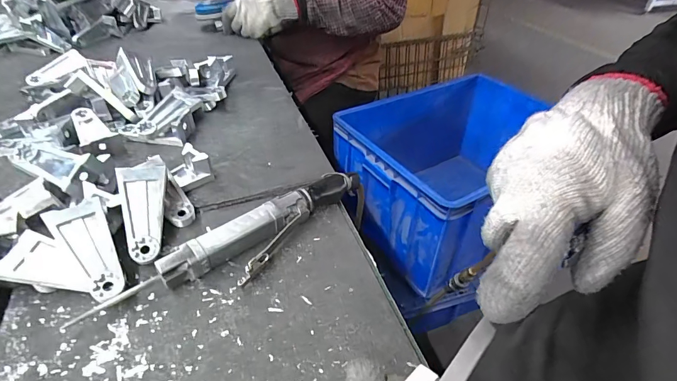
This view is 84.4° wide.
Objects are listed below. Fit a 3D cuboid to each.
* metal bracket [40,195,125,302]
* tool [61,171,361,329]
[{"bbox_3d":[-0.209,0.049,0.315,0.041,0.011,0.096,-27,70,-28],"label":"metal bracket"},{"bbox_3d":[-0.076,0.045,0.348,0.282,0.030,0.055,-29,48,-30],"label":"tool"}]

